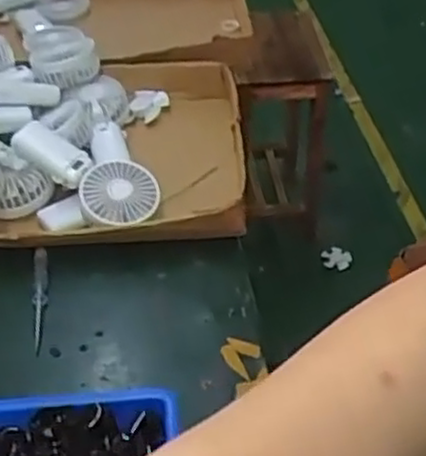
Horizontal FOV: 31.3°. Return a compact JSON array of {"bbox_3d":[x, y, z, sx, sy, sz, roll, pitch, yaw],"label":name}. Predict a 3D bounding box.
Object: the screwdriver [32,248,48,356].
[{"bbox_3d":[-0.184,0.074,0.812,0.017,0.023,0.132,-6,42,-5],"label":"screwdriver"}]

